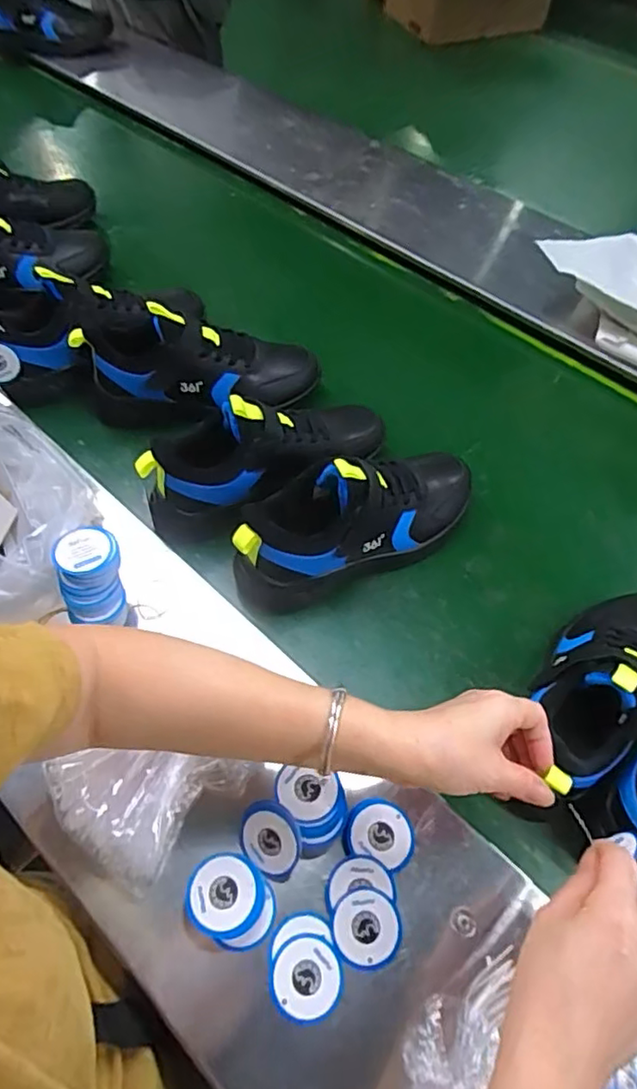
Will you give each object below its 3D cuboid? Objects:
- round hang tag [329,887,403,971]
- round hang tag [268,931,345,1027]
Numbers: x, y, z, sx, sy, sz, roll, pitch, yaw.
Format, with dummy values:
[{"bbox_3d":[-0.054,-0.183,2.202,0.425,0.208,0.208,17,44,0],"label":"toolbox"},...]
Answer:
[{"bbox_3d":[0.033,0.270,0.425,0.048,0.004,0.048,0,66,-1],"label":"round hang tag"},{"bbox_3d":[-0.008,0.294,0.410,0.048,0.004,0.048,2,56,-2],"label":"round hang tag"}]

